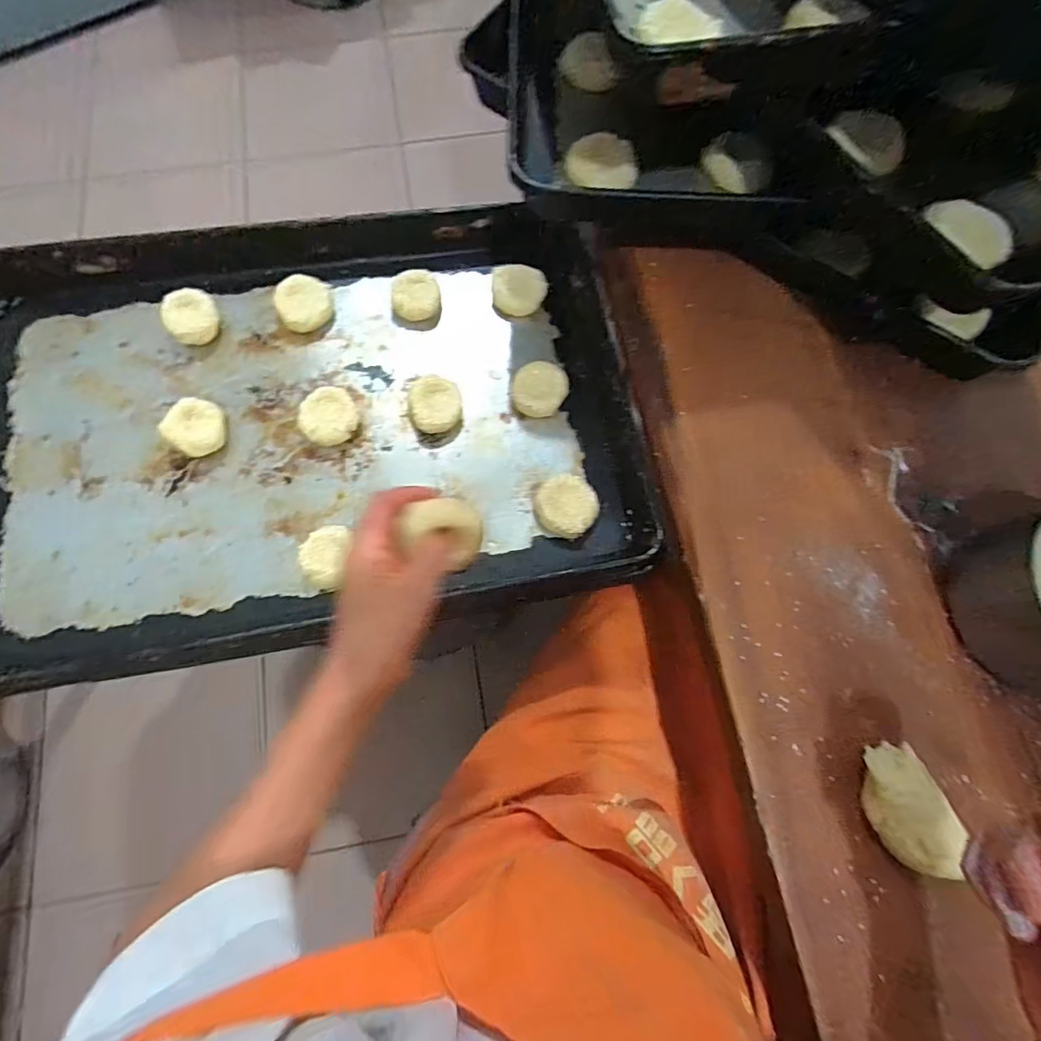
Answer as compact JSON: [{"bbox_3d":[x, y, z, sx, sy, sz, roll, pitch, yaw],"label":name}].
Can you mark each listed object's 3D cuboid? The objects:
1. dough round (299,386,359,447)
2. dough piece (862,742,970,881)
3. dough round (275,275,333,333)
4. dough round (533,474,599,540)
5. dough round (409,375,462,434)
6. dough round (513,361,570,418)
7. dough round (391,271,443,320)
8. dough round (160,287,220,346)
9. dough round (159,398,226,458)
[{"bbox_3d":[-0.179,-0.096,0.504,0.051,0.028,0.054,0,73,-1],"label":"dough round"},{"bbox_3d":[0.260,0.193,0.356,0.044,0.025,0.077,-31,76,-10],"label":"dough piece"},{"bbox_3d":[-0.219,-0.220,0.544,0.052,0.026,0.065,-25,75,-8],"label":"dough round"},{"bbox_3d":[0.043,-0.013,0.495,0.057,0.028,0.061,0,73,-1],"label":"dough round"},{"bbox_3d":[-0.082,-0.111,0.517,0.049,0.031,0.049,0,73,-1],"label":"dough round"},{"bbox_3d":[0.021,-0.132,0.541,0.053,0.018,0.058,0,73,-1],"label":"dough round"},{"bbox_3d":[-0.108,-0.233,0.553,0.047,0.026,0.048,0,73,-1],"label":"dough round"},{"bbox_3d":[-0.325,-0.201,0.531,0.050,0.029,0.049,0,73,-1],"label":"dough round"},{"bbox_3d":[-0.298,-0.084,0.495,0.045,0.028,0.050,20,74,5],"label":"dough round"}]

